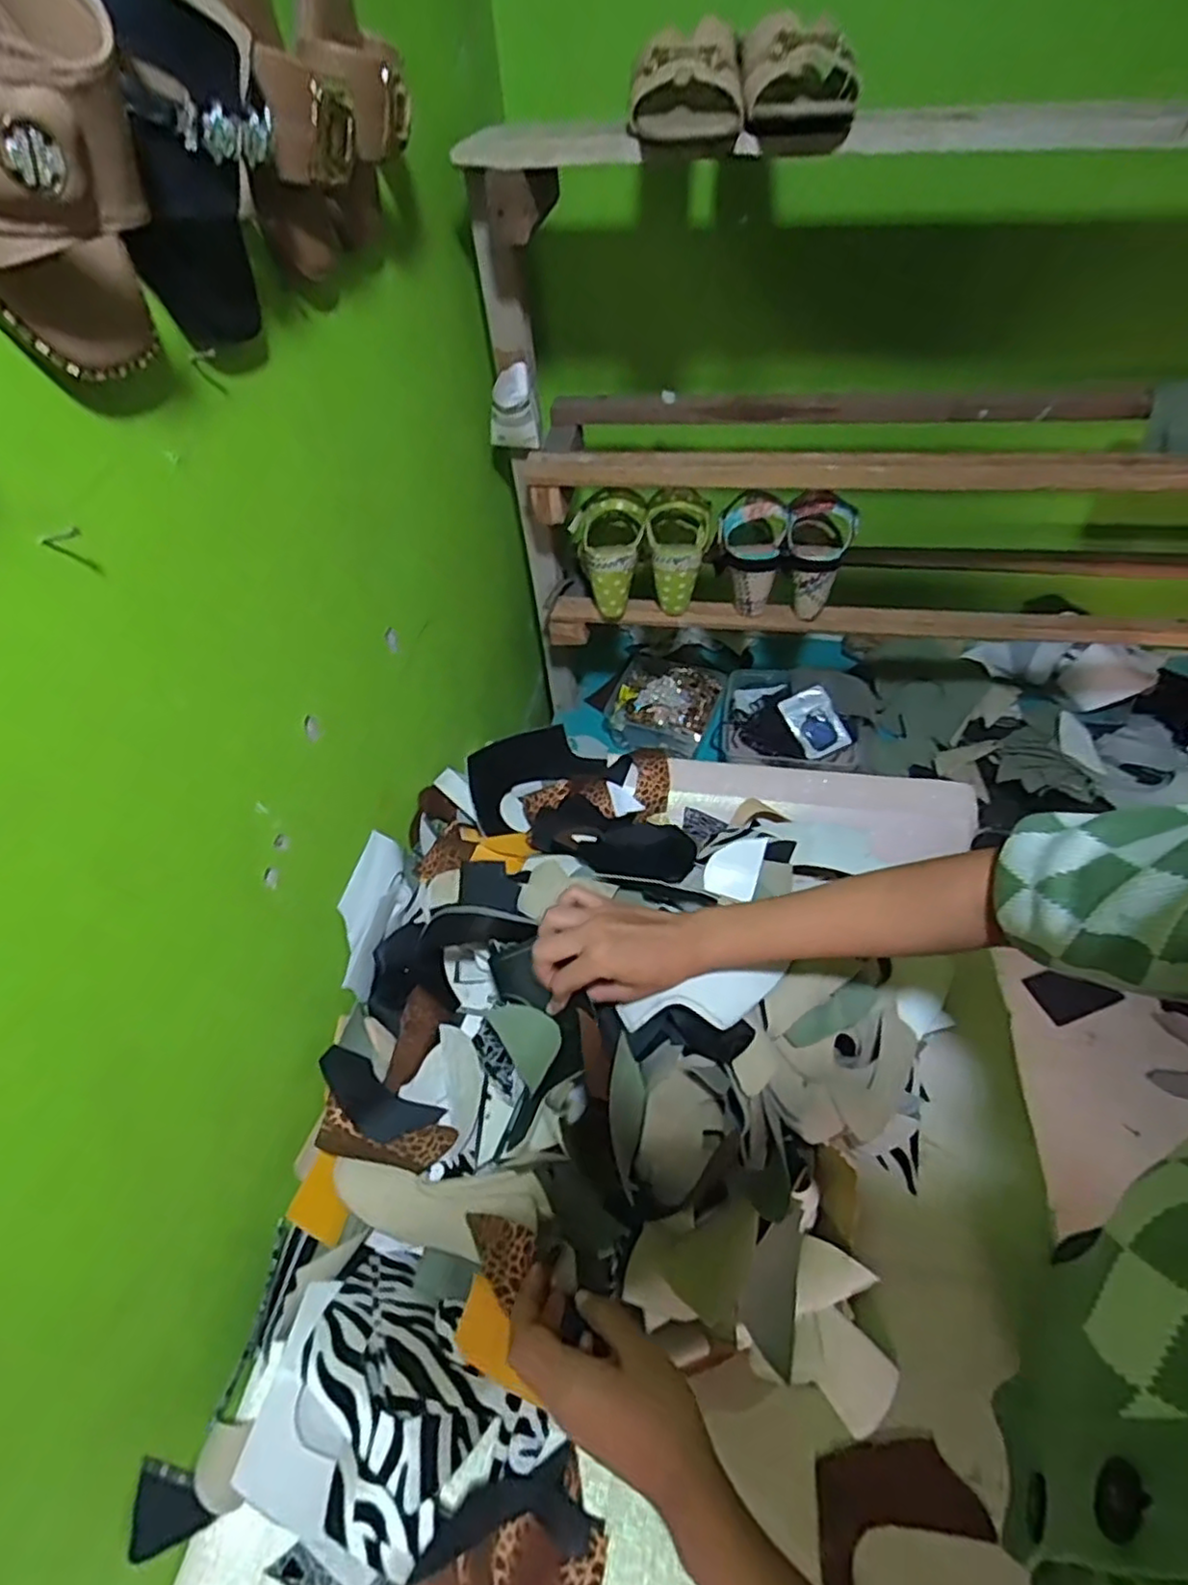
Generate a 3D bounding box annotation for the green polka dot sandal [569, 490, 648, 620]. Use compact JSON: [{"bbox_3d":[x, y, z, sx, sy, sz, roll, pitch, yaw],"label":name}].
[{"bbox_3d":[0.026,-0.306,0.868,0.086,0.138,0.080,-8,49,-3],"label":"green polka dot sandal"}]

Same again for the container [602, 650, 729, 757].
[{"bbox_3d":[0.112,-0.148,1.085,0.171,0.061,0.169,17,53,18],"label":"container"}]

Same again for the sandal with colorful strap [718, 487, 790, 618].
[{"bbox_3d":[0.199,-0.295,0.845,0.081,0.147,0.066,-5,26,0],"label":"sandal with colorful strap"}]

